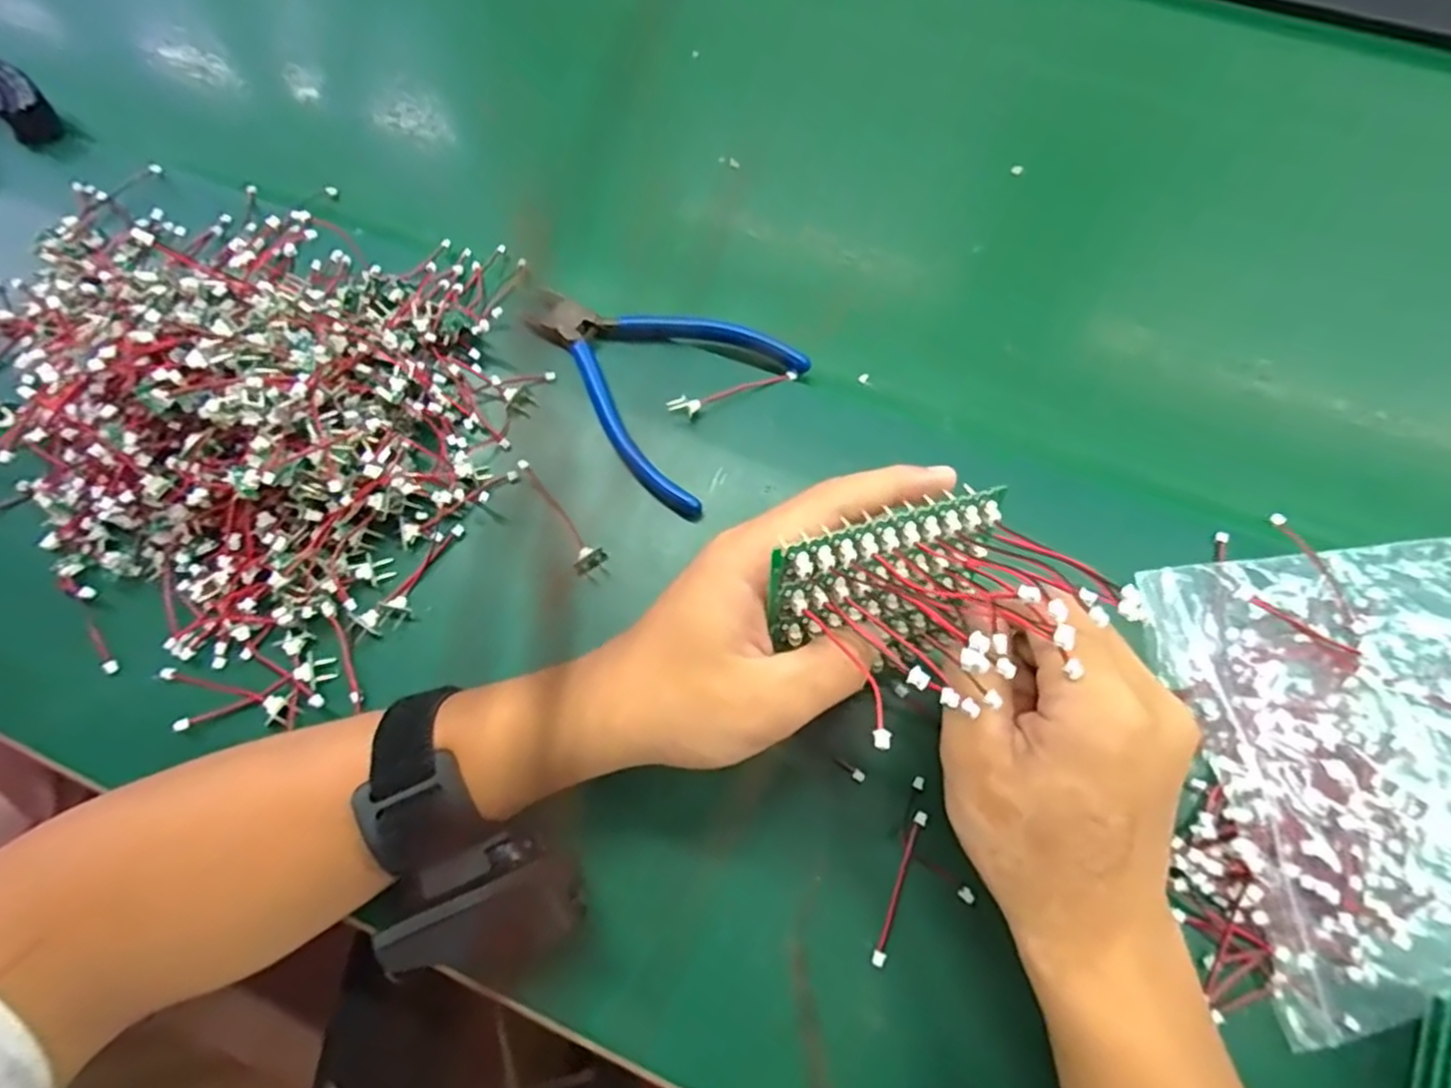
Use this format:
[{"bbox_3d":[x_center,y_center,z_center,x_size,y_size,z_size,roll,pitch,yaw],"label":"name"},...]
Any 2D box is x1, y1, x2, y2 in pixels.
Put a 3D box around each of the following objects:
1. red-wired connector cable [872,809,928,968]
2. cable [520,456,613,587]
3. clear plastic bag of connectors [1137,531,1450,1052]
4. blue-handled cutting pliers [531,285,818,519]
[{"bbox_3d":[0.068,0.133,0.281,0.004,0.005,0.058,20,69,10],"label":"red-wired connector cable"},{"bbox_3d":[-0.075,-0.011,0.337,0.015,0.014,0.068,-32,70,-12],"label":"cable"},{"bbox_3d":[0.306,0.077,0.283,0.239,0.023,0.167,-8,67,-2],"label":"clear plastic bag of connectors"},{"bbox_3d":[-0.041,-0.087,0.363,0.131,0.017,0.099,33,71,14],"label":"blue-handled cutting pliers"}]

